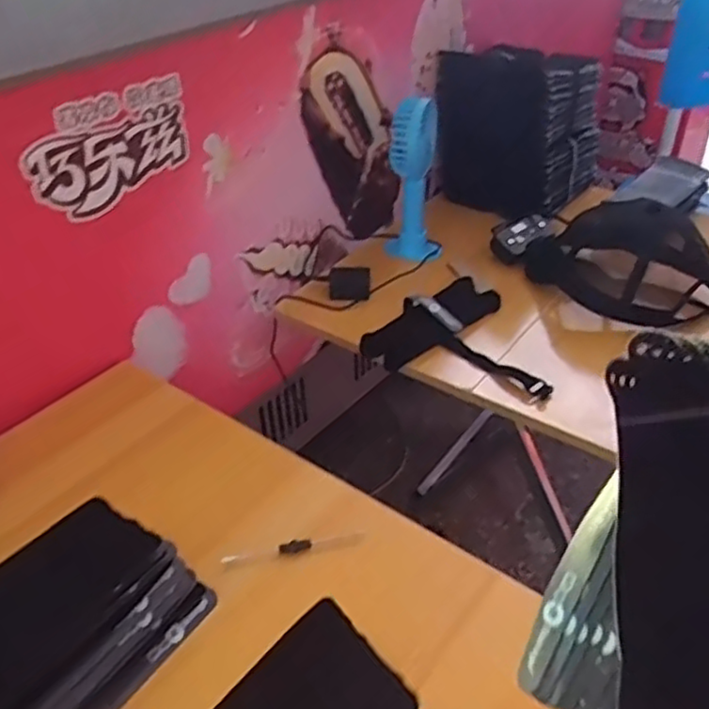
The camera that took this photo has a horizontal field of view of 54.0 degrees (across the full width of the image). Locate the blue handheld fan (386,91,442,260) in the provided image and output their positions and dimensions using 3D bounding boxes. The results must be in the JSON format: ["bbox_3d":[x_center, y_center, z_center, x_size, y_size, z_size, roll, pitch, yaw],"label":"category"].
[{"bbox_3d":[0.083,-0.235,0.955,0.075,0.217,0.068,0,38,3],"label":"blue handheld fan"}]

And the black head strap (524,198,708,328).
[{"bbox_3d":[0.360,-0.123,0.904,0.259,0.122,0.166,23,44,29],"label":"black head strap"}]

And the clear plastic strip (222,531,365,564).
[{"bbox_3d":[-0.048,0.157,0.567,0.115,0.011,0.015,-6,38,-5],"label":"clear plastic strip"}]

